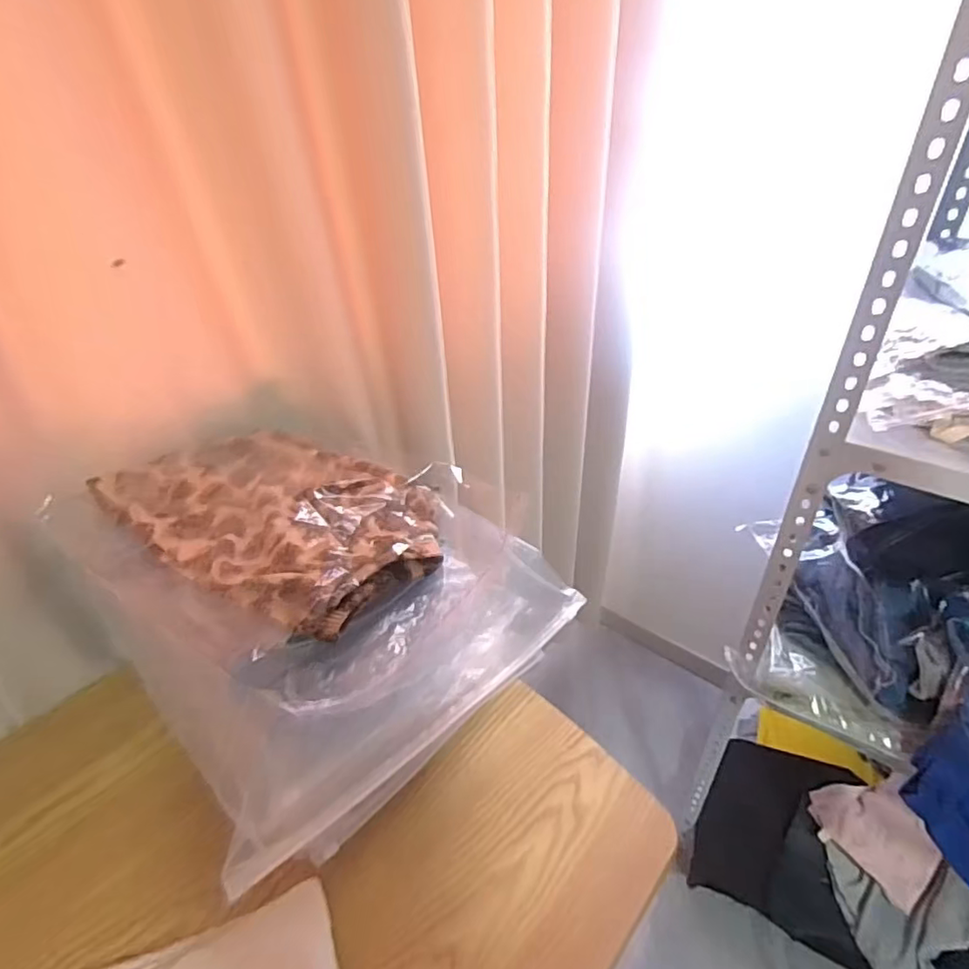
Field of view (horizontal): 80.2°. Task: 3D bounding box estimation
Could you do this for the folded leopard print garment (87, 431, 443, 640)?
[{"bbox_3d":[-0.198,0.016,0.536,0.336,0.048,0.200,22,41,32],"label":"folded leopard print garment"}]

